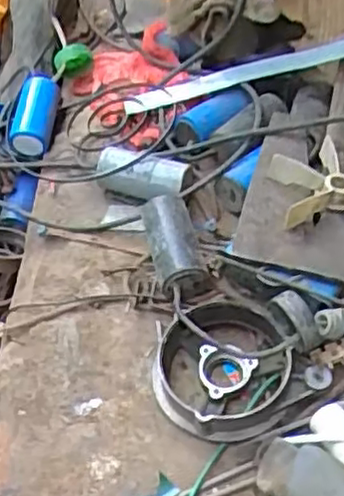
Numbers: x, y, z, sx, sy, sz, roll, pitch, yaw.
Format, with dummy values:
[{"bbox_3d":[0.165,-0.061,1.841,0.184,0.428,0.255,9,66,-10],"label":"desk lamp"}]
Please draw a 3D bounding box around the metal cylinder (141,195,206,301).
[{"bbox_3d":[0.002,0.000,0.714,0.048,0.058,0.121,-7,47,-12],"label":"metal cylinder"}]

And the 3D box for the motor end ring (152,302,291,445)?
[{"bbox_3d":[0.044,0.108,0.633,0.115,0.052,0.125,2,46,-3],"label":"motor end ring"}]

